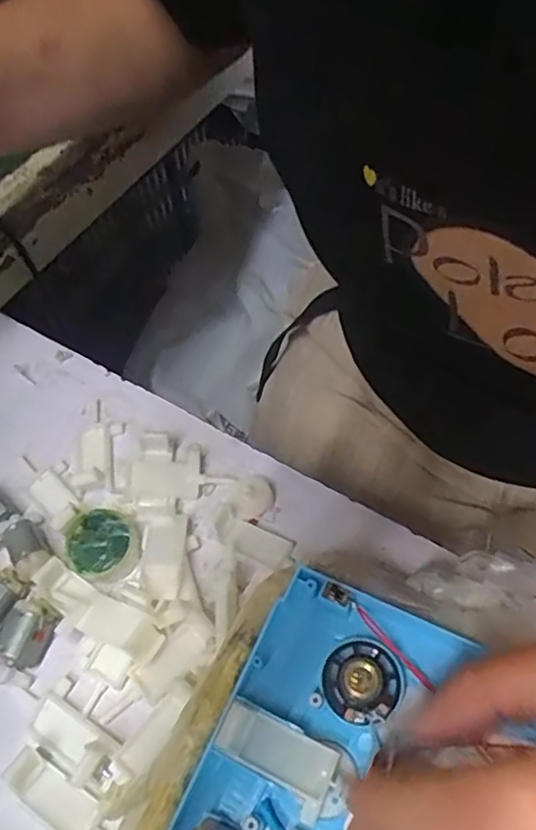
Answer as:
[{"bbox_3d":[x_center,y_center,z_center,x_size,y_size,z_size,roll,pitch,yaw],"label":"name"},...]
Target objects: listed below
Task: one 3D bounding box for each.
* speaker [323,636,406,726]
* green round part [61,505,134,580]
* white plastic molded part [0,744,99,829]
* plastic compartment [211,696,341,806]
[{"bbox_3d":[0.035,0.097,0.230,0.028,0.011,0.029,-2,56,3],"label":"speaker"},{"bbox_3d":[-0.081,0.061,0.299,0.032,0.013,0.032,-2,56,3],"label":"green round part"},{"bbox_3d":[-0.086,0.150,0.245,0.038,0.015,0.018,27,62,21],"label":"white plastic molded part"},{"bbox_3d":[0.003,0.117,0.219,0.042,0.004,0.018,22,60,18],"label":"plastic compartment"}]

